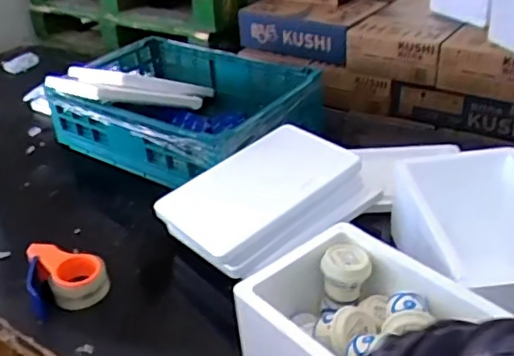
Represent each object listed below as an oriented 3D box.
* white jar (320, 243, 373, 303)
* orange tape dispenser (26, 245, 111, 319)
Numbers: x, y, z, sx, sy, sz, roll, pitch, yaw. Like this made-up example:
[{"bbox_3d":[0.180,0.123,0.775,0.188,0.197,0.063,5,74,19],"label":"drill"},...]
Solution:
[{"bbox_3d":[0.132,0.141,0.858,0.070,0.063,0.062,-2,31,5],"label":"white jar"},{"bbox_3d":[-0.344,0.176,1.044,0.133,0.074,0.139,-19,33,-21],"label":"orange tape dispenser"}]

